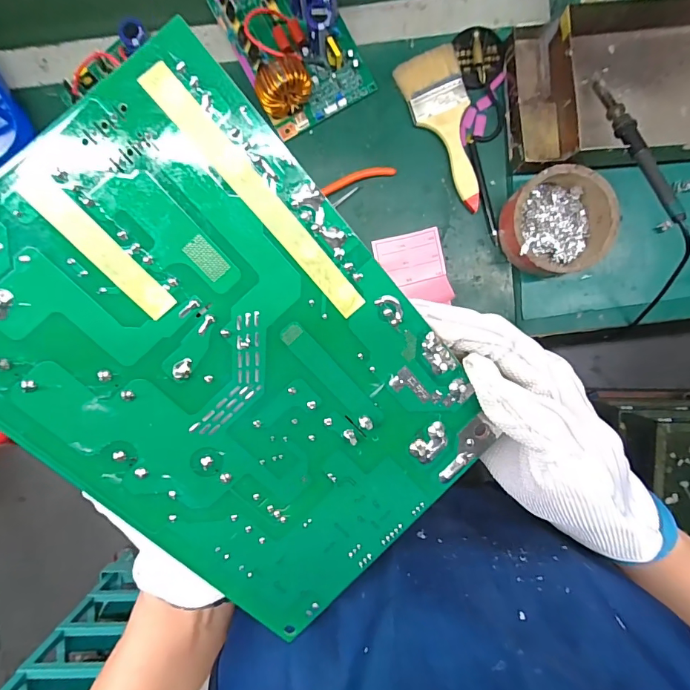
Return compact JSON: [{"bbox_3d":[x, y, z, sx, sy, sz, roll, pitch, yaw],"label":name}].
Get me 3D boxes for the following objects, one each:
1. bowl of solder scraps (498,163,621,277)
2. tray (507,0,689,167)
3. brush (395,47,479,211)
[{"bbox_3d":[0.258,-0.147,0.508,0.120,0.053,0.118,0,93,1],"label":"bowl of solder scraps"},{"bbox_3d":[0.365,-0.313,0.492,0.334,0.057,0.189,-2,93,1],"label":"tray"},{"bbox_3d":[0.132,-0.268,0.520,0.071,0.018,0.195,-22,93,2],"label":"brush"}]

